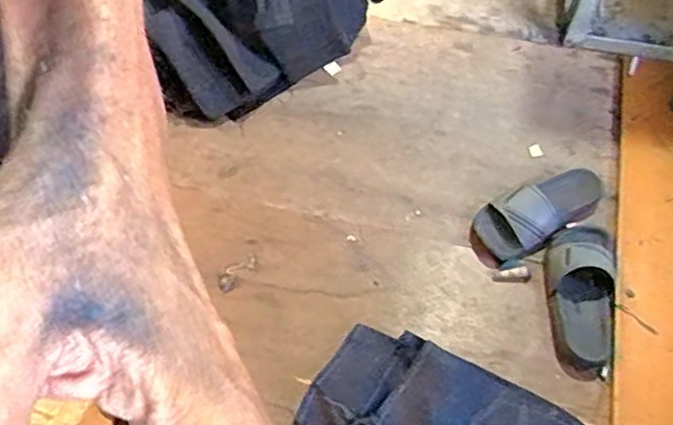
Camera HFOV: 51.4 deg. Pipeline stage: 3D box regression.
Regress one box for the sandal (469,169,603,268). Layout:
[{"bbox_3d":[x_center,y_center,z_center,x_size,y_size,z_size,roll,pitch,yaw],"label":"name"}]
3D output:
[{"bbox_3d":[0.391,-0.008,1.328,0.316,0.059,0.121,-25,59,-23],"label":"sandal"}]

